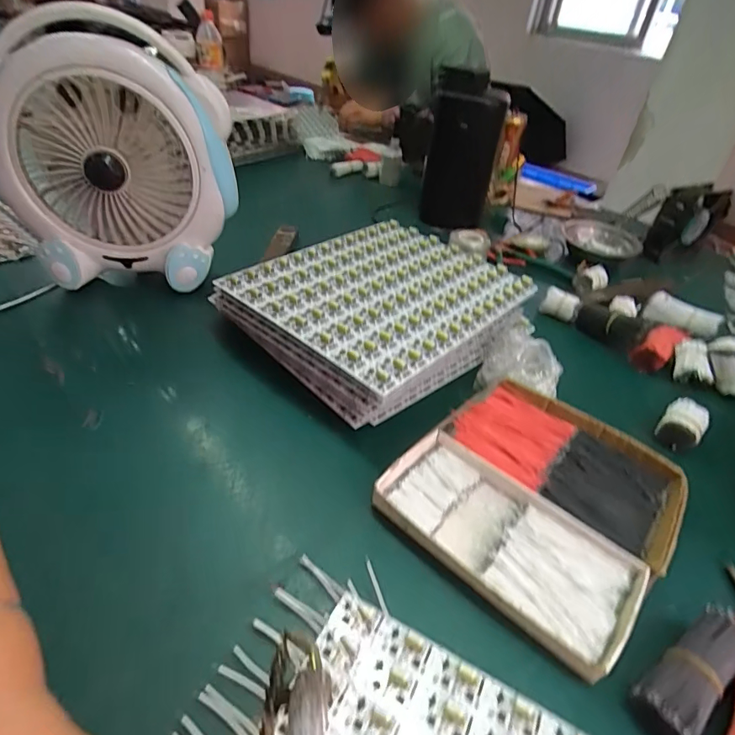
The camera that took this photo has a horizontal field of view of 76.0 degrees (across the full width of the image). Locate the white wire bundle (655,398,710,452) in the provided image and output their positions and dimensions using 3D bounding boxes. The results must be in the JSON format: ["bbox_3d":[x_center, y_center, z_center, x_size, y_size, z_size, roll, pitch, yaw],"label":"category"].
[{"bbox_3d":[0.315,0.055,0.469,0.036,0.025,0.047,32,45,28],"label":"white wire bundle"}]

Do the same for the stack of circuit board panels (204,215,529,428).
[{"bbox_3d":[0.018,-0.075,0.546,0.242,0.056,0.282,34,47,31],"label":"stack of circuit board panels"}]

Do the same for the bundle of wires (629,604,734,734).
[{"bbox_3d":[0.198,0.186,0.285,0.083,0.032,0.033,-20,46,-29],"label":"bundle of wires"}]

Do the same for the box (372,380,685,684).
[{"bbox_3d":[0.138,0.100,0.385,0.186,0.023,0.207,32,45,28],"label":"box"}]

